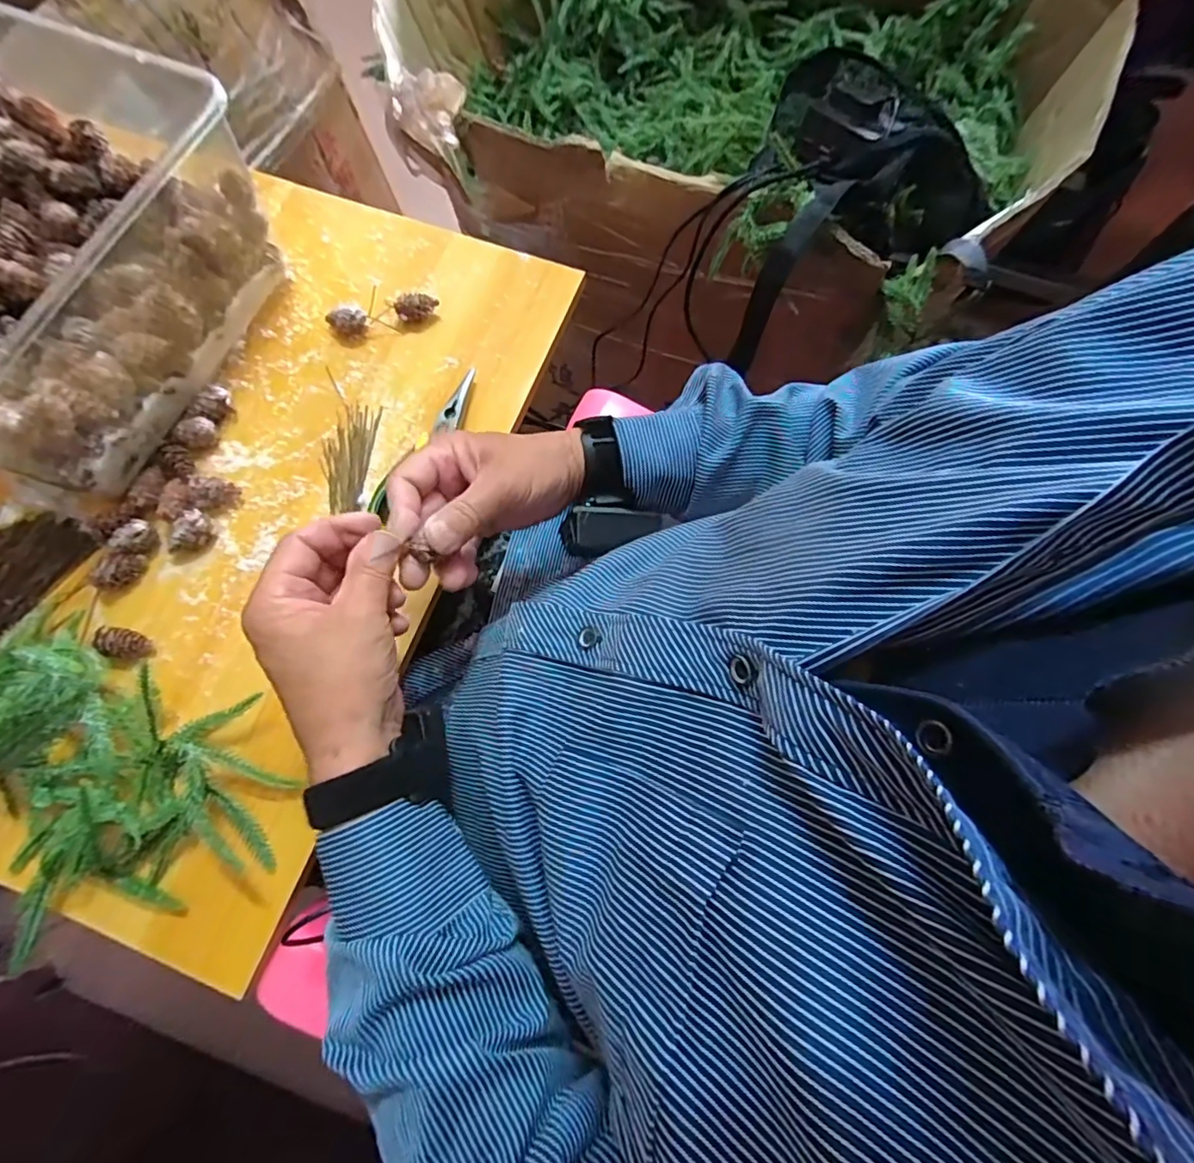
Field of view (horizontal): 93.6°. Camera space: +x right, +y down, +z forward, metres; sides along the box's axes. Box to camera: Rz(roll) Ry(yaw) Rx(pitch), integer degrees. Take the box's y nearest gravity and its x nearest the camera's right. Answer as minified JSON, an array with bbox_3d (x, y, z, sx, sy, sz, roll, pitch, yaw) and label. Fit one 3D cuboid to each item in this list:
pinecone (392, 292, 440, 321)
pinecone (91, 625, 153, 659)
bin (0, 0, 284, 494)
[{"bbox_3d":[-0.155,-0.236,0.481,0.034,0.023,0.017,-8,75,-1],"label":"pinecone"},{"bbox_3d":[-0.339,0.044,0.399,0.033,0.017,0.021,10,75,4],"label":"pinecone"},{"bbox_3d":[-0.426,-0.231,0.419,0.271,0.134,0.291,23,76,7],"label":"bin"}]

